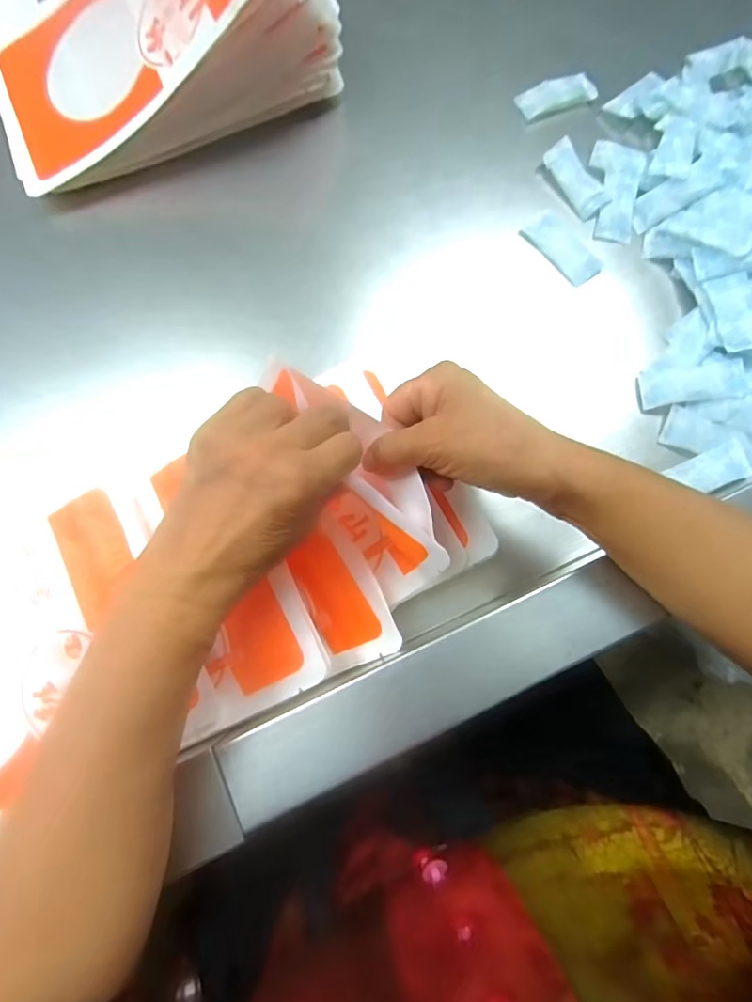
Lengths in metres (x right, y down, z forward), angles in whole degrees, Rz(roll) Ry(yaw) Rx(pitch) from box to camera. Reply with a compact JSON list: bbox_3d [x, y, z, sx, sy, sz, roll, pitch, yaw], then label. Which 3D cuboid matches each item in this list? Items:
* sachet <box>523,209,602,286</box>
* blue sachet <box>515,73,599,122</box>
[{"bbox_3d":[0.147,-0.203,0.419,0.033,0.008,0.073,-29,81,-8],"label":"sachet"},{"bbox_3d":[0.155,-0.348,0.451,0.065,0.008,0.029,-23,80,-7],"label":"blue sachet"}]

